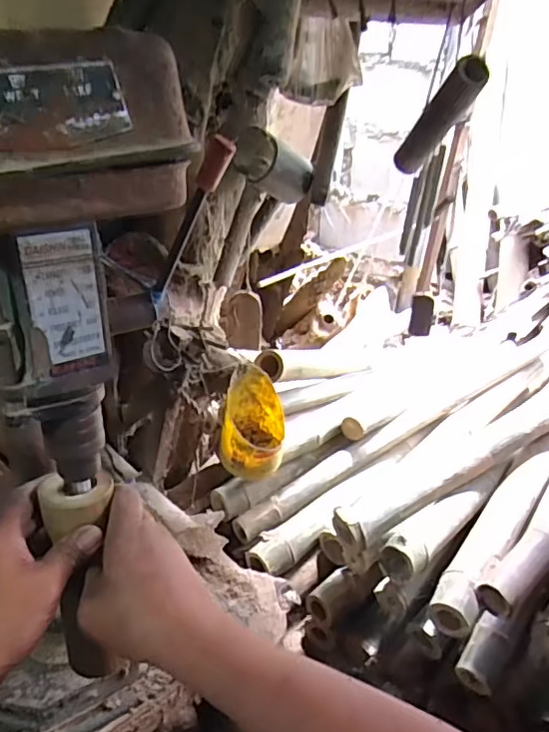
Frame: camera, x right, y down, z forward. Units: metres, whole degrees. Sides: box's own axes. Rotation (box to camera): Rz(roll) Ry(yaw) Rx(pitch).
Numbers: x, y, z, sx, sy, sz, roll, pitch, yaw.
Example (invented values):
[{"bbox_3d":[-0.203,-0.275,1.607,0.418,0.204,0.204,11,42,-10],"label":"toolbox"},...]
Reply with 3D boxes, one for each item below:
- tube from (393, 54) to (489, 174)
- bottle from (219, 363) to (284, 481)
[{"bbox_3d":[0.190,-0.288,0.660,0.033,0.172,0.042,-5,74,-19],"label":"tube"},{"bbox_3d":[-0.029,0.080,0.801,0.081,0.138,0.096,6,28,3],"label":"bottle"}]

